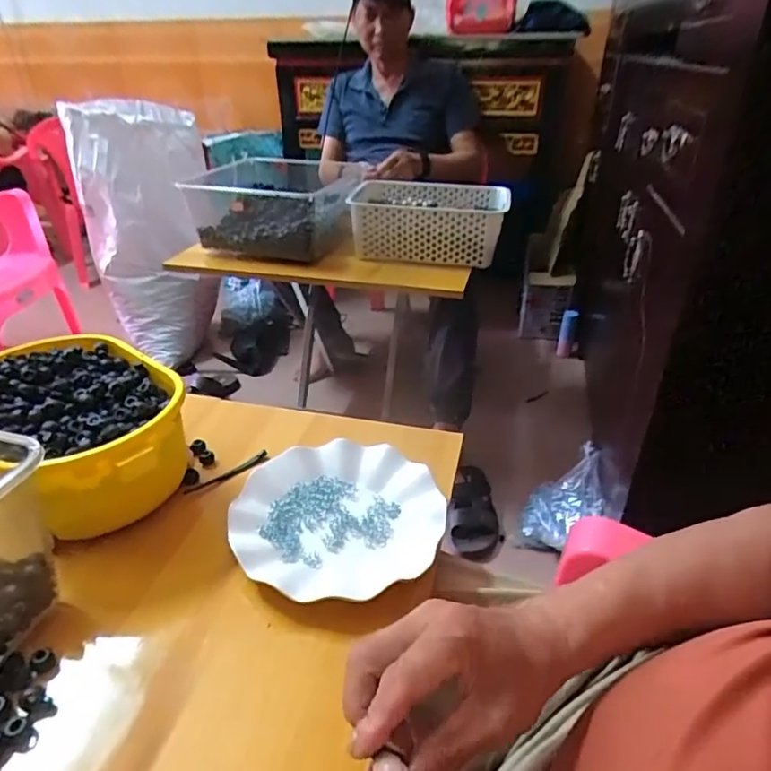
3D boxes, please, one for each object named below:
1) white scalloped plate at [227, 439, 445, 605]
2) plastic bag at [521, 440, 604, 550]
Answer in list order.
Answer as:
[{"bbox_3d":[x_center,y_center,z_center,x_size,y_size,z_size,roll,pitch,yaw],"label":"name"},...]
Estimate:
[{"bbox_3d":[-0.040,0.114,0.490,0.178,0.025,0.177,0,31,0],"label":"white scalloped plate"},{"bbox_3d":[0.342,0.230,1.091,0.130,0.188,0.155,6,32,11],"label":"plastic bag"}]

